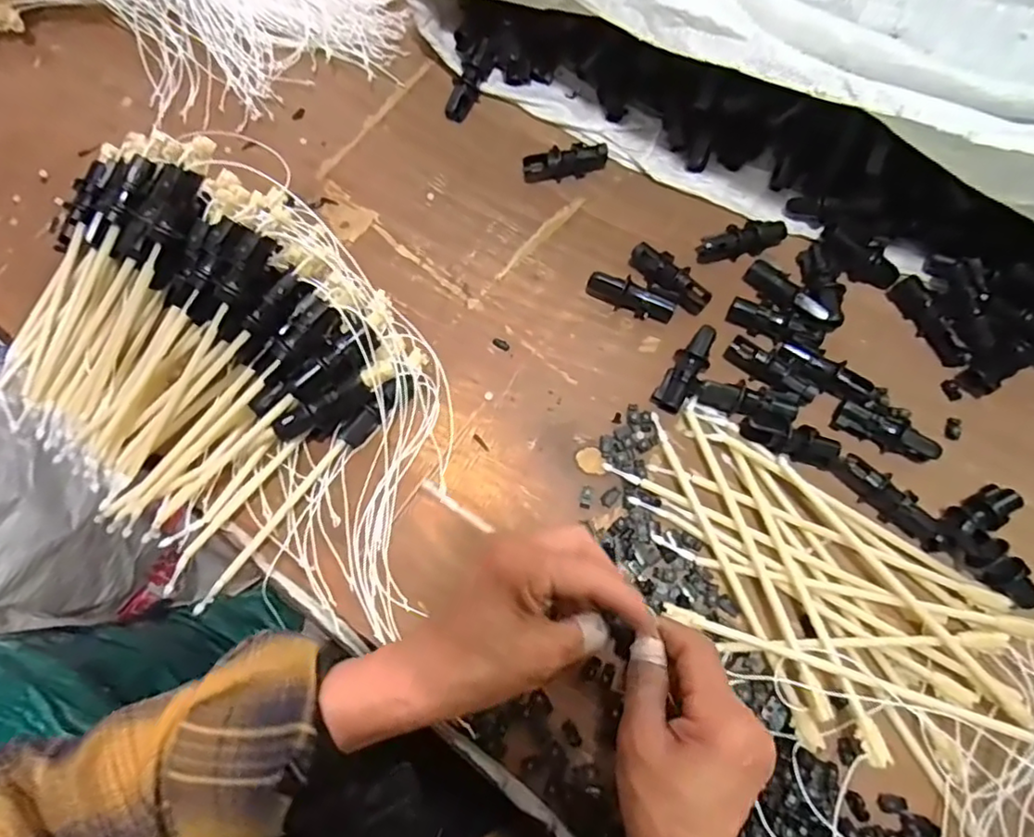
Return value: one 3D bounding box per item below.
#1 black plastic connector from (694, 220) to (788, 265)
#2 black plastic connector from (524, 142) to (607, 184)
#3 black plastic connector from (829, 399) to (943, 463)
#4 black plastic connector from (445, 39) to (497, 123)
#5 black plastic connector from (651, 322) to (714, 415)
[{"bbox_3d":[0.172,-0.137,0.472,0.066,0.015,0.020,-15,72,-3],"label":"black plastic connector"},{"bbox_3d":[0.039,-0.208,0.500,0.068,0.022,0.019,-12,72,-2],"label":"black plastic connector"},{"bbox_3d":[0.254,0.009,0.423,0.067,0.020,0.021,29,75,11],"label":"black plastic connector"},{"bbox_3d":[-0.038,-0.283,0.521,0.021,0.017,0.066,29,92,11],"label":"black plastic connector"},{"bbox_3d":[0.122,-0.036,0.445,0.023,0.018,0.066,31,75,11],"label":"black plastic connector"}]

